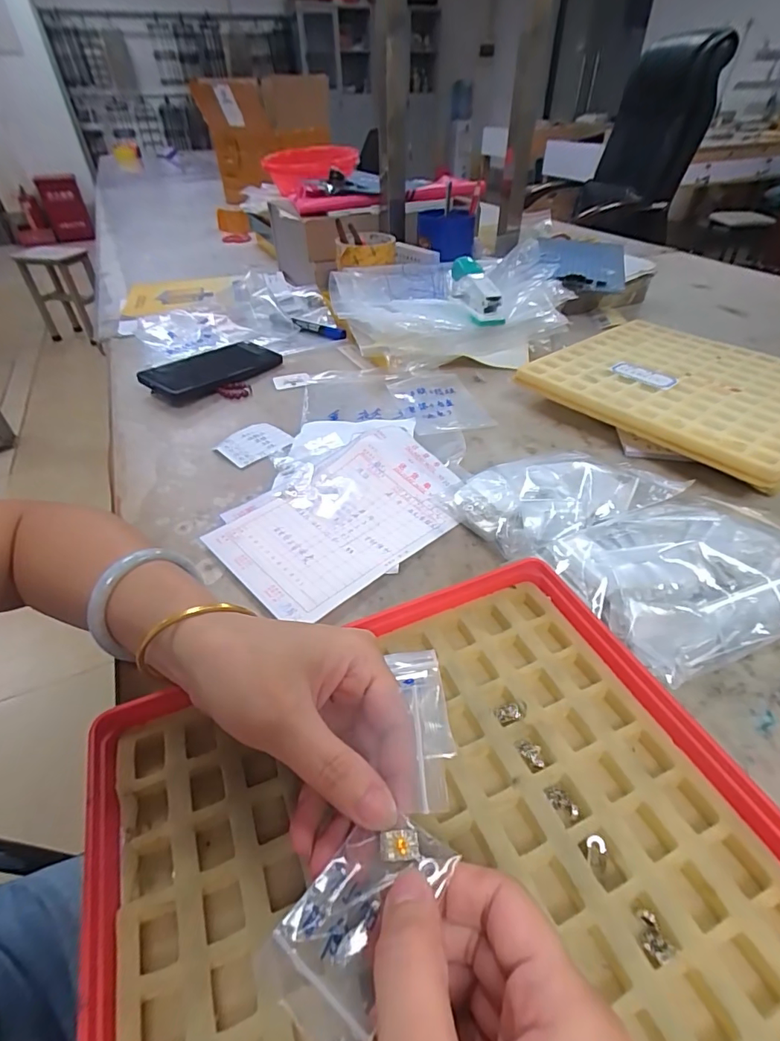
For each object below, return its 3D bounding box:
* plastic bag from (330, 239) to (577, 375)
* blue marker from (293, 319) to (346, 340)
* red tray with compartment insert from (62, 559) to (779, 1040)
[{"bbox_3d":[0.073,-0.289,0.641,0.285,0.104,0.184,-16,43,-17],"label":"plastic bag"},{"bbox_3d":[-0.107,-0.287,0.707,0.097,0.014,0.019,20,45,22],"label":"blue marker"},{"bbox_3d":[0.030,0.156,0.192,0.281,0.033,0.266,-17,43,-18],"label":"red tray with compartment insert"}]

